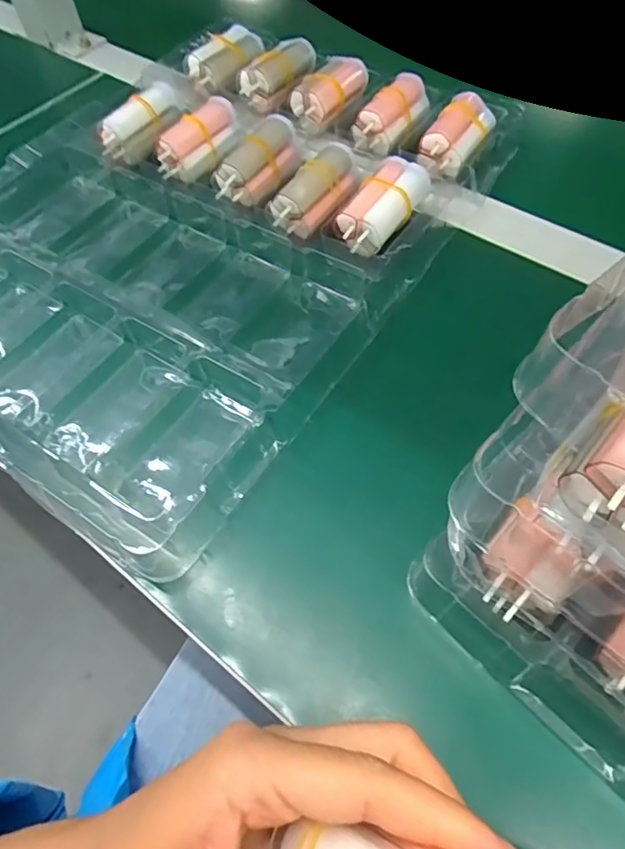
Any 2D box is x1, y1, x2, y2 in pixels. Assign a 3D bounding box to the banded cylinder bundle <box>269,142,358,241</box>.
[{"bbox_3d":[0.003,-0.153,0.356,0.034,0.025,0.065,34,66,22],"label":"banded cylinder bundle"}]

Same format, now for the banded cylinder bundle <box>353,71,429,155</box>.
[{"bbox_3d":[0.061,-0.230,0.402,0.031,0.025,0.066,30,65,20],"label":"banded cylinder bundle"}]

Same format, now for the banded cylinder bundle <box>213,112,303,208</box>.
[{"bbox_3d":[-0.034,-0.182,0.375,0.033,0.025,0.065,33,65,21],"label":"banded cylinder bundle"}]

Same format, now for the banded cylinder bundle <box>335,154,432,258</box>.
[{"bbox_3d":[0.046,-0.138,0.344,0.035,0.023,0.066,30,64,19],"label":"banded cylinder bundle"}]

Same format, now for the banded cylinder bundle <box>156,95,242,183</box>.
[{"bbox_3d":[-0.079,-0.203,0.387,0.028,0.029,0.068,39,68,23],"label":"banded cylinder bundle"}]

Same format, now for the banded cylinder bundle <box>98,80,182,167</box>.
[{"bbox_3d":[-0.123,-0.222,0.400,0.028,0.026,0.071,37,81,23],"label":"banded cylinder bundle"}]

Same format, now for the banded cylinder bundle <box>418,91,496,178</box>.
[{"bbox_3d":[0.103,-0.205,0.383,0.036,0.021,0.068,24,63,17],"label":"banded cylinder bundle"}]

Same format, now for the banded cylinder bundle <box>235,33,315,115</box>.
[{"bbox_3d":[-0.028,-0.281,0.435,0.037,0.028,0.069,28,64,19],"label":"banded cylinder bundle"}]

